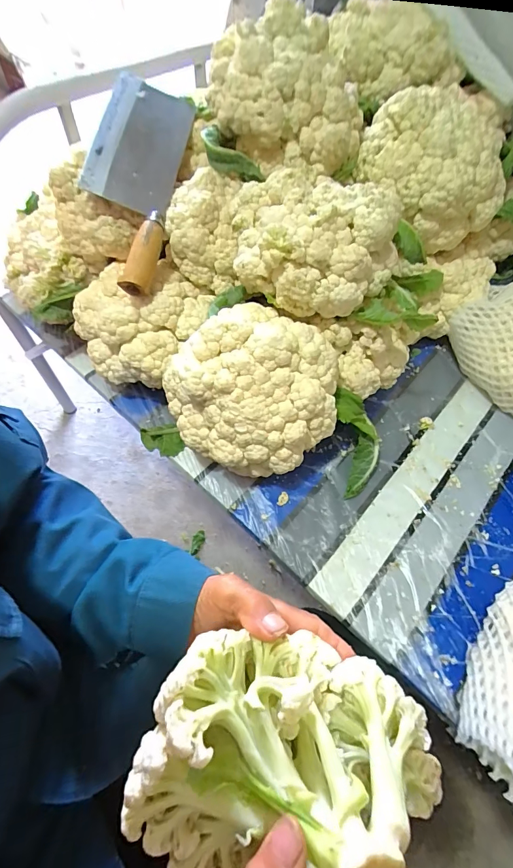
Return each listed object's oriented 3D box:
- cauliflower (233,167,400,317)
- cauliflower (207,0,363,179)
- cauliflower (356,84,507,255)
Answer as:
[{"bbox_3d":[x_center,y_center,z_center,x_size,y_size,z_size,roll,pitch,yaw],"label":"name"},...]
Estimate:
[{"bbox_3d":[0.065,-0.210,0.413,0.176,0.093,0.143,-1,59,-3],"label":"cauliflower"},{"bbox_3d":[0.045,-0.400,0.449,0.169,0.105,0.177,22,61,11],"label":"cauliflower"},{"bbox_3d":[0.226,-0.340,0.488,0.186,0.124,0.156,27,62,13],"label":"cauliflower"}]

